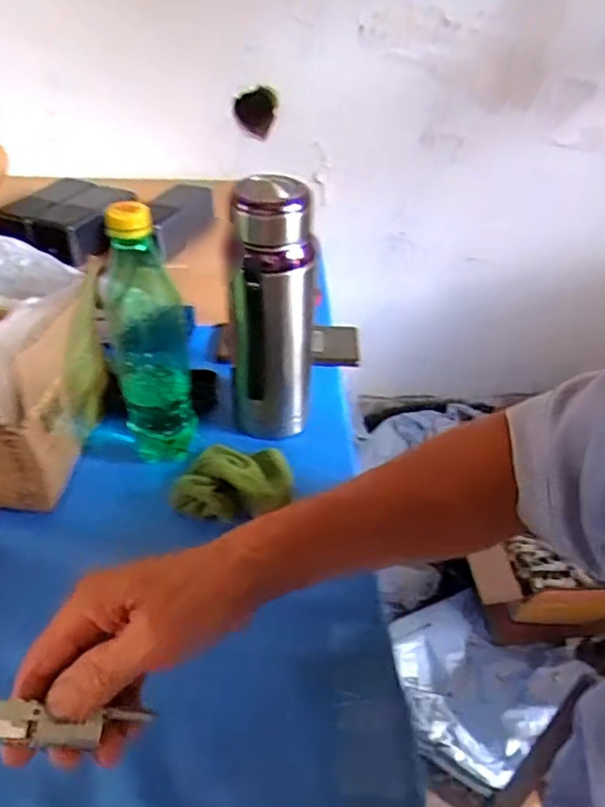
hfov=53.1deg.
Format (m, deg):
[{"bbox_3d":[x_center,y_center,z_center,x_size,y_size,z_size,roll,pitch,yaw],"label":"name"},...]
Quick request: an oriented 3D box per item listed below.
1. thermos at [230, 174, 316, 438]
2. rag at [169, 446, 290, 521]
[{"bbox_3d":[-0.025,-0.069,0.527,0.072,0.230,0.056,0,42,-3],"label":"thermos"},{"bbox_3d":[-0.058,0.068,0.539,0.093,0.034,0.088,6,42,4],"label":"rag"}]

